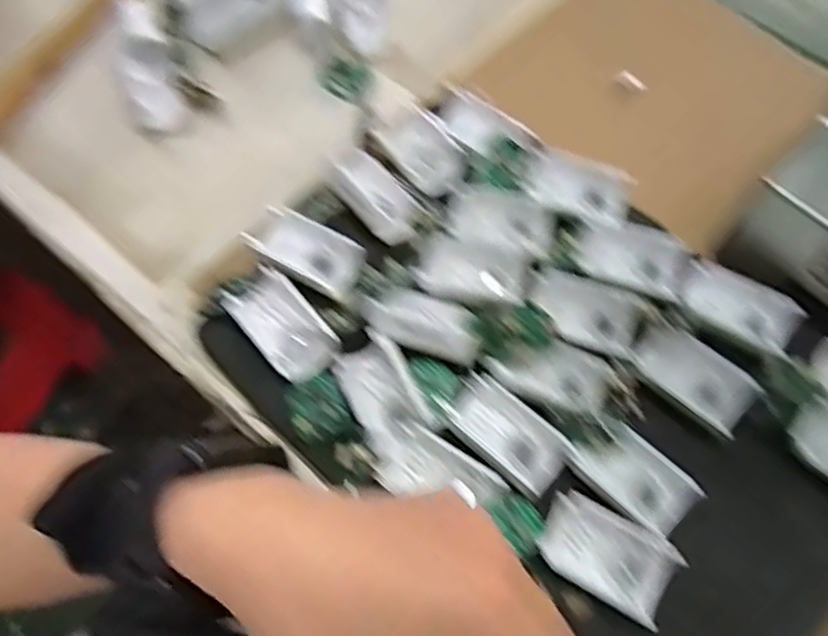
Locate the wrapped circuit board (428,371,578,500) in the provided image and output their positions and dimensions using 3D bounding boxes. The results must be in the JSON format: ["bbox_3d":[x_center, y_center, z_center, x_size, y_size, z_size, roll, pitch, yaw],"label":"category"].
[{"bbox_3d":[0.047,0.059,0.351,0.067,0.012,0.035,38,72,14],"label":"wrapped circuit board"}]

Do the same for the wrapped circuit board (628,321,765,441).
[{"bbox_3d":[0.147,0.032,0.359,0.064,0.018,0.033,36,72,14],"label":"wrapped circuit board"}]

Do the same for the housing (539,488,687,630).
[{"bbox_3d":[0.092,0.114,0.323,0.063,0.025,0.038,28,70,11],"label":"housing"}]

